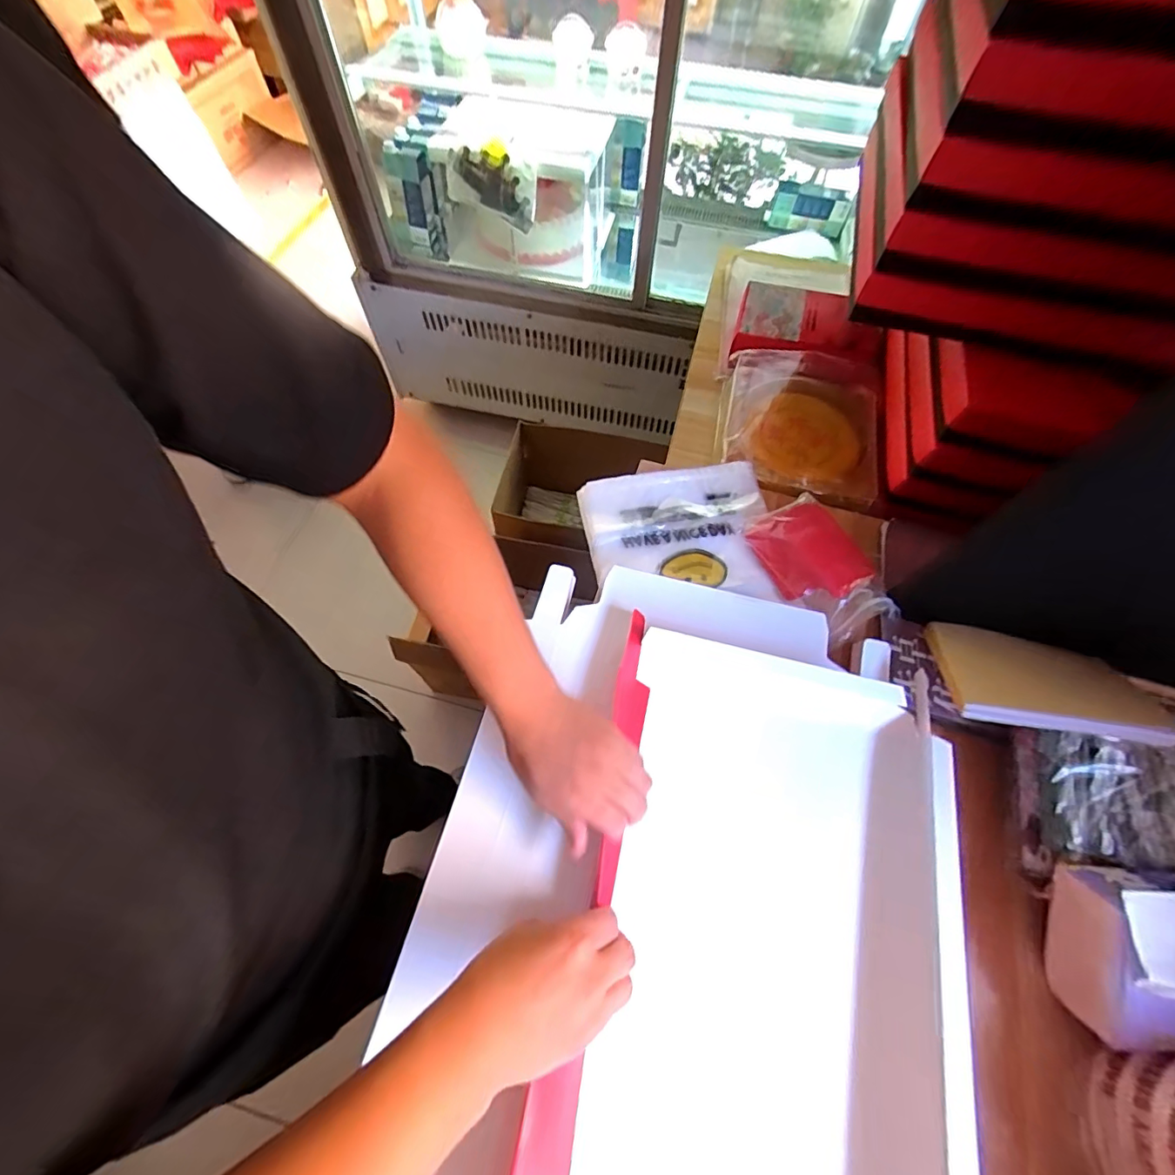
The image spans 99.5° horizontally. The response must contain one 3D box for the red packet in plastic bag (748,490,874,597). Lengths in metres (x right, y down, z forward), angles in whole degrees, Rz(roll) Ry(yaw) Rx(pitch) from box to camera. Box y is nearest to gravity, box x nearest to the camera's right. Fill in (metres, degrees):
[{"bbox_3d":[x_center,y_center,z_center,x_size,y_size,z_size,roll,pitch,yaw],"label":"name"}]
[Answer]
[{"bbox_3d":[0.229,-0.037,0.519,0.082,0.035,0.109,-24,66,-13],"label":"red packet in plastic bag"}]

